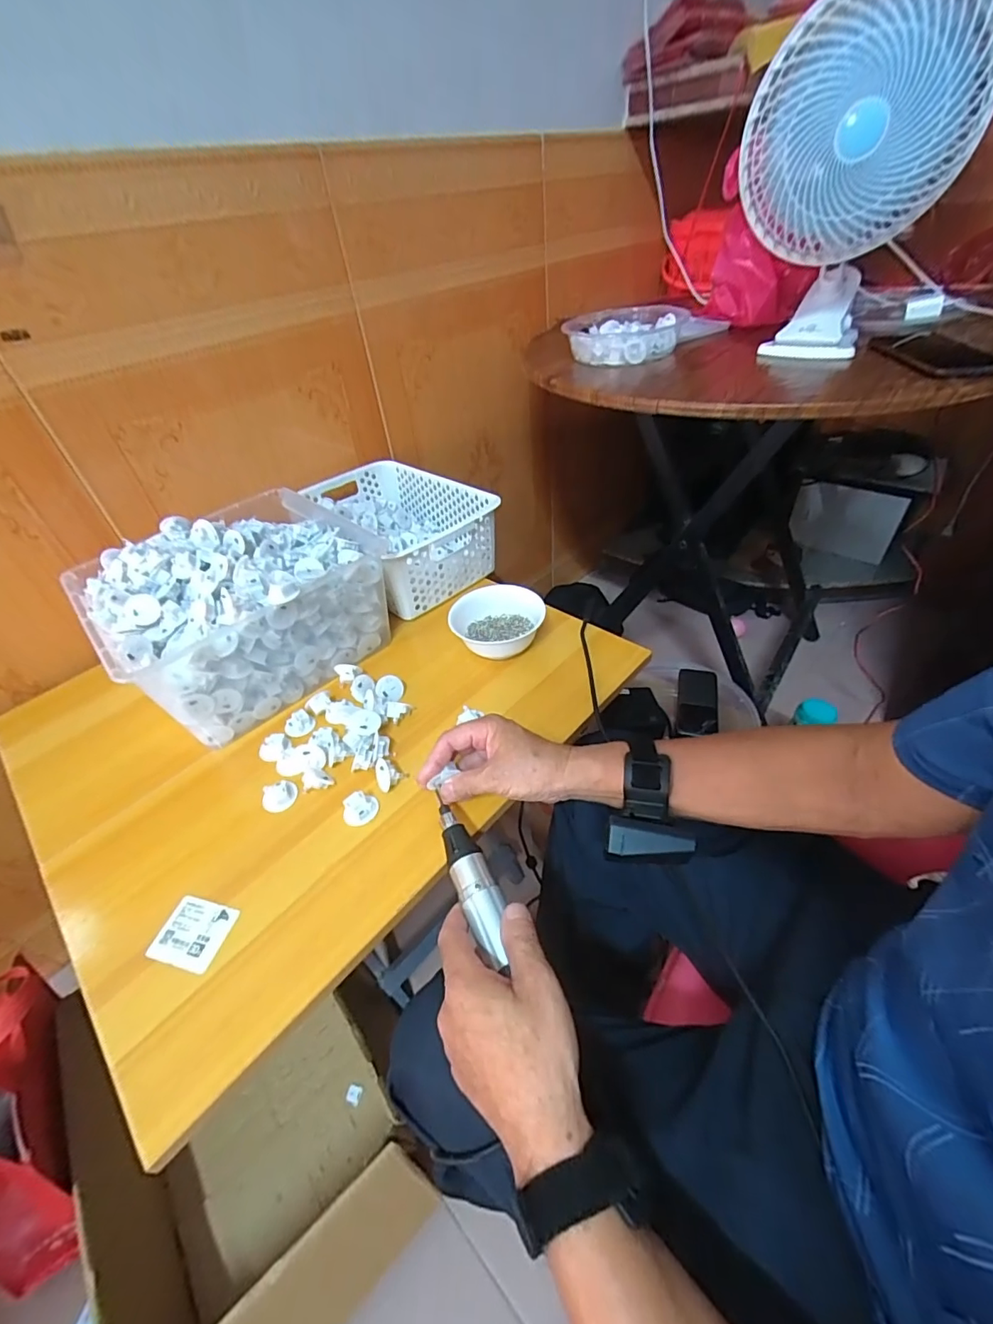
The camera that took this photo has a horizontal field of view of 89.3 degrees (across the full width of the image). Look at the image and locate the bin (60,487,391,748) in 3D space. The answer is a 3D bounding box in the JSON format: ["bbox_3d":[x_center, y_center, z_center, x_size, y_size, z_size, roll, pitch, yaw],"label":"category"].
[{"bbox_3d":[-0.318,-0.076,0.633,0.296,0.160,0.278,-36,50,-28],"label":"bin"}]

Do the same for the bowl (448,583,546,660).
[{"bbox_3d":[0.002,-0.045,0.638,0.118,0.054,0.104,-9,43,-2],"label":"bowl"}]

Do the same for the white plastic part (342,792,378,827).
[{"bbox_3d":[-0.130,0.140,0.480,0.033,0.018,0.026,-28,47,-21],"label":"white plastic part"}]

